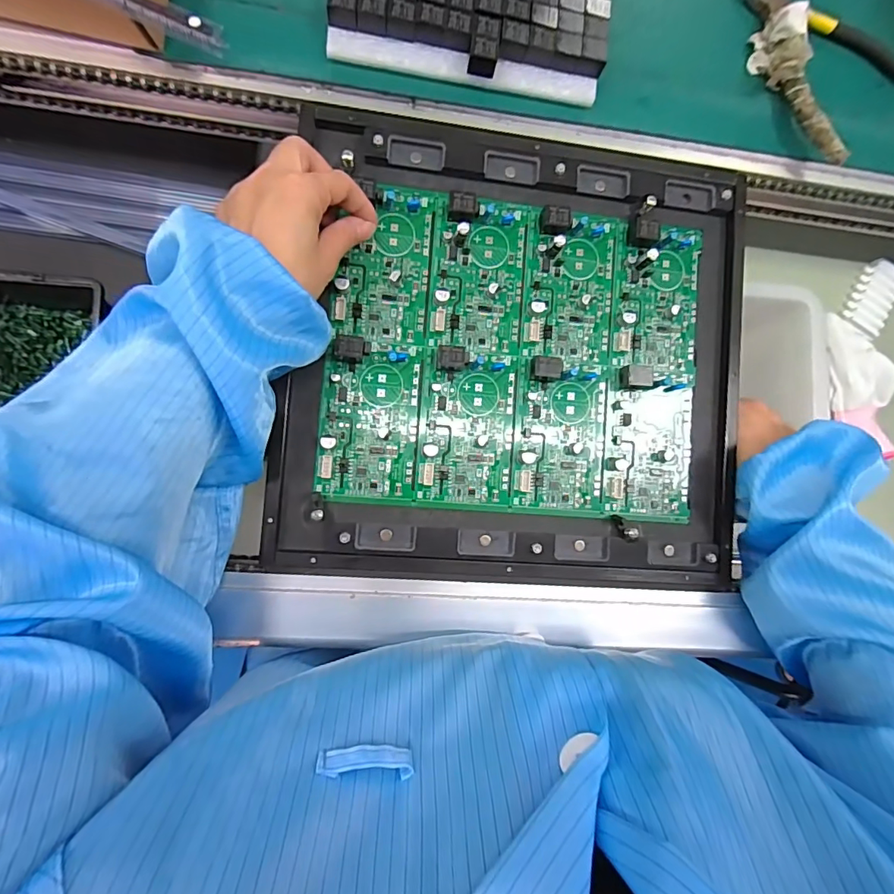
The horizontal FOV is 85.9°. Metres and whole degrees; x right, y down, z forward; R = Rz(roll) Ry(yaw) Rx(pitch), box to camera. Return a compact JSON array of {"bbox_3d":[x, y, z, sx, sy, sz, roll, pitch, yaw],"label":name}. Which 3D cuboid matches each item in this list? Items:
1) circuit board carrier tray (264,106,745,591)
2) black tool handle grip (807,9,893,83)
[{"bbox_3d":[0.055,-0.065,0.349,0.327,0.020,0.314,4,89,-8],"label":"circuit board carrier tray"},{"bbox_3d":[0.335,-0.328,0.391,0.096,0.014,0.019,28,84,-5],"label":"black tool handle grip"}]

